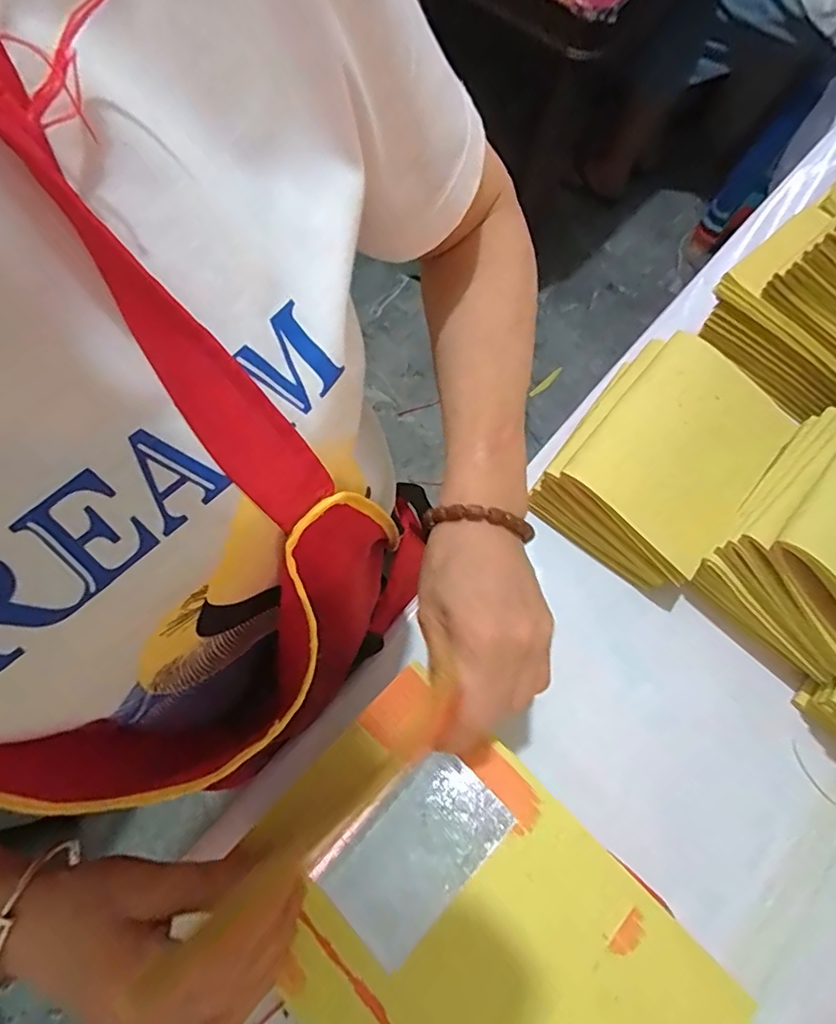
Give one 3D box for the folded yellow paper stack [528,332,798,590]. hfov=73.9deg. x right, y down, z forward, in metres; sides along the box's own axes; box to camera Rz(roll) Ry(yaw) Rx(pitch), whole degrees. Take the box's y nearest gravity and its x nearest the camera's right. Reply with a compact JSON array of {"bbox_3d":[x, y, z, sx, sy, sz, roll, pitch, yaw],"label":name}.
[{"bbox_3d":[0.186,-0.042,0.423,0.126,0.065,0.169,36,73,11],"label":"folded yellow paper stack"}]

